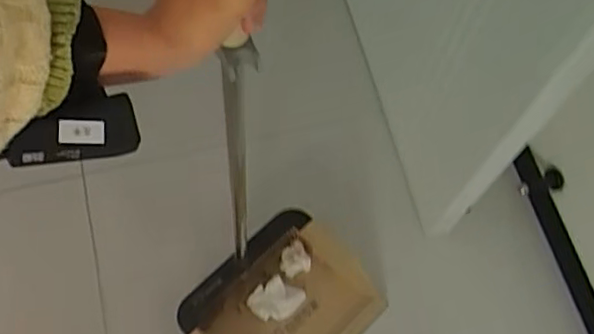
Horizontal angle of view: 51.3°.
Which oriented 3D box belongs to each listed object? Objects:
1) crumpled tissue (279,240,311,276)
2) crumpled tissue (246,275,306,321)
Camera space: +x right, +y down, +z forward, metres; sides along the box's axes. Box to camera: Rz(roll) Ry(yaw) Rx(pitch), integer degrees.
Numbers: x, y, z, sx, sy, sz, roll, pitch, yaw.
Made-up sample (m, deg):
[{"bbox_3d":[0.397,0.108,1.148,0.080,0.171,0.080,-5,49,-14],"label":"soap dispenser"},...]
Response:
[{"bbox_3d":[-0.003,0.164,1.087,0.053,0.023,0.051,-32,72,-16],"label":"crumpled tissue"},{"bbox_3d":[-0.035,0.225,1.050,0.075,0.032,0.078,34,69,11],"label":"crumpled tissue"}]

